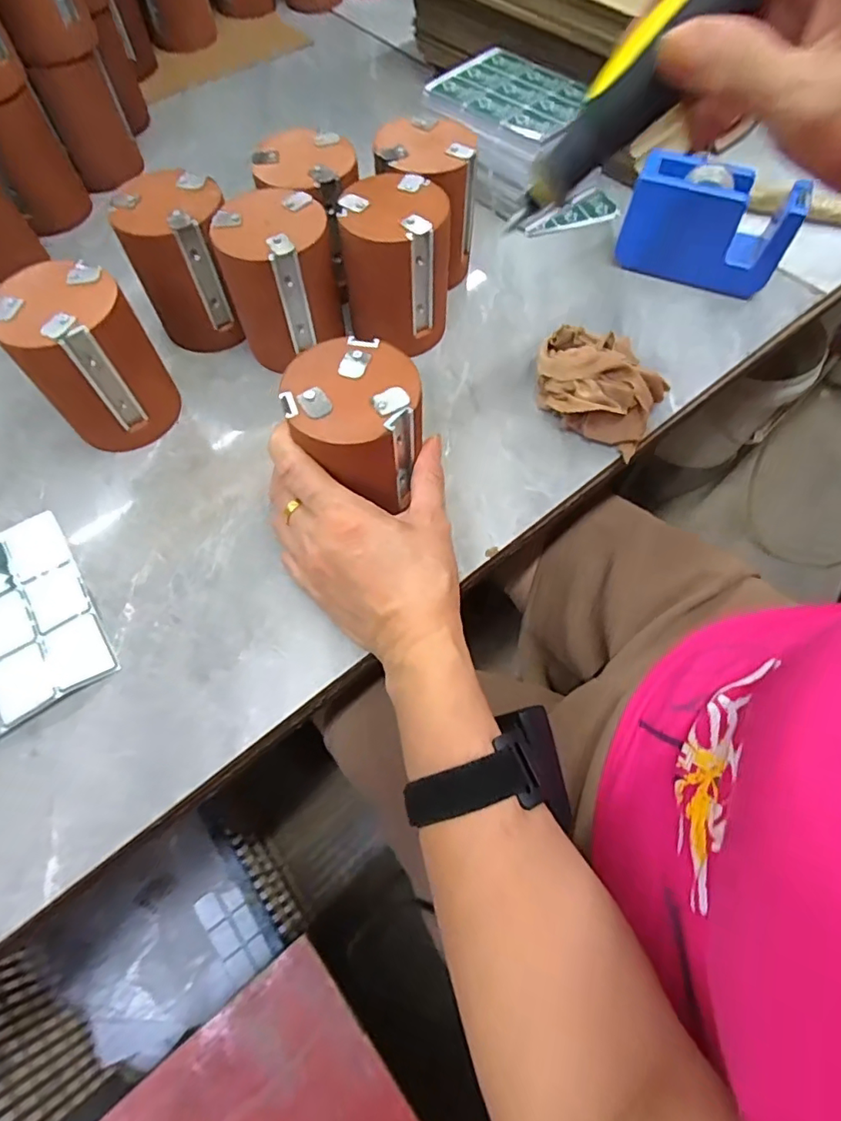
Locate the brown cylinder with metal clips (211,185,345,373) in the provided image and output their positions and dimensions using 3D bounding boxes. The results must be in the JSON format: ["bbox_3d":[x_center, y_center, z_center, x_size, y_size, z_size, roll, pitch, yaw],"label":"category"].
[{"bbox_3d":[-0.100,-0.210,0.410,0.080,0.099,0.081,-7,65,-4],"label":"brown cylinder with metal clips"}]

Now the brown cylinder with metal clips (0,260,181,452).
[{"bbox_3d":[-0.225,-0.138,0.375,0.076,0.100,0.073,-34,70,-16],"label":"brown cylinder with metal clips"}]

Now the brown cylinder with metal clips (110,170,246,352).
[{"bbox_3d":[-0.178,-0.230,0.420,0.073,0.102,0.077,1,65,-1],"label":"brown cylinder with metal clips"}]

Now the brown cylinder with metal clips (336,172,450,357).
[{"bbox_3d":[-0.017,-0.224,0.419,0.077,0.102,0.080,-1,65,-2],"label":"brown cylinder with metal clips"}]

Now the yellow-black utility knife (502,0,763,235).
[{"bbox_3d":[0.088,-0.198,0.236,0.022,0.122,0.028,10,55,-43],"label":"yellow-black utility knife"}]

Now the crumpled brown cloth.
[{"bbox_3d":[0.138,-0.144,0.411,0.096,0.045,0.103,23,66,9],"label":"crumpled brown cloth"}]

